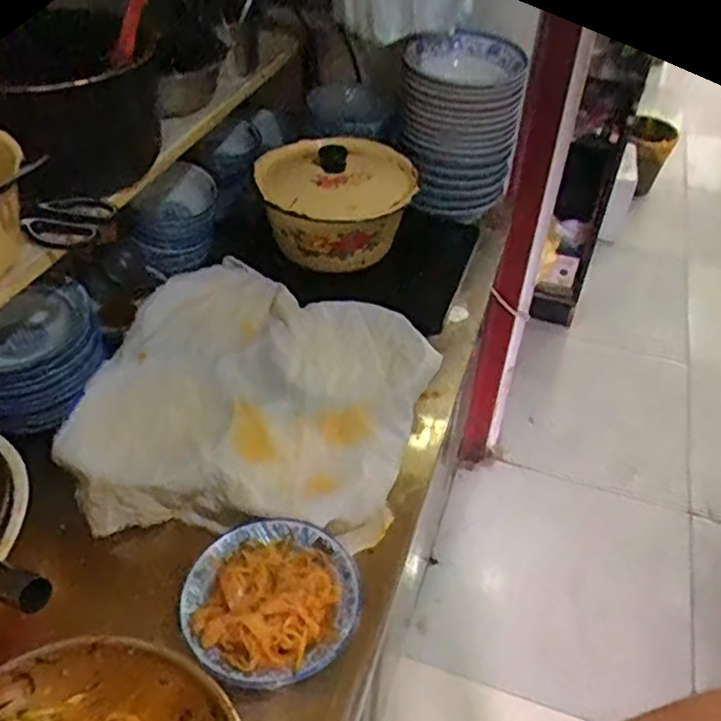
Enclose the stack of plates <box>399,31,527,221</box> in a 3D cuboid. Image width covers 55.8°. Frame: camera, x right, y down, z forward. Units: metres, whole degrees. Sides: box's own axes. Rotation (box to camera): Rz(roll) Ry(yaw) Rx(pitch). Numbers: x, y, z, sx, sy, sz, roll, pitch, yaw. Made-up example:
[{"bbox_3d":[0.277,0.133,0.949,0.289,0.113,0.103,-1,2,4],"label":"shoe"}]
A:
[{"bbox_3d":[0.152,-0.364,1.054,0.196,0.237,0.217,8,43,6],"label":"stack of plates"}]

